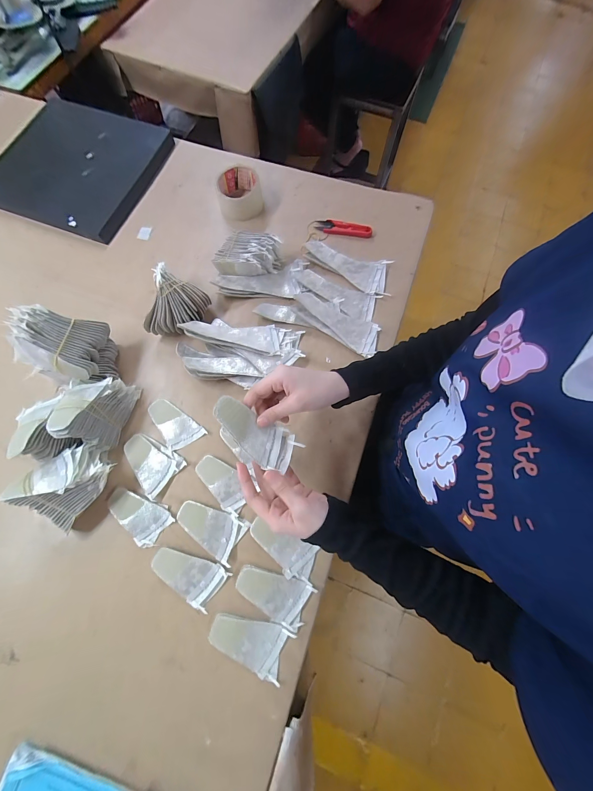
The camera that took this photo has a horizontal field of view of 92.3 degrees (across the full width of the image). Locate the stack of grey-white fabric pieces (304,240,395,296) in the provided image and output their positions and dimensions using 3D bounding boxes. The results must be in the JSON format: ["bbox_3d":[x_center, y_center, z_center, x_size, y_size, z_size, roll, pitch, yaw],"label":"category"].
[{"bbox_3d":[0.103,-0.257,0.551,0.177,0.011,0.072,32,76,9],"label":"stack of grey-white fabric pieces"}]

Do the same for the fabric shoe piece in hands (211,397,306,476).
[{"bbox_3d":[-0.050,0.049,0.342,0.111,0.006,0.058,34,55,-20],"label":"fabric shoe piece in hands"}]

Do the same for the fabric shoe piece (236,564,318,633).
[{"bbox_3d":[-0.033,0.272,0.391,0.101,0.004,0.055,22,75,6],"label":"fabric shoe piece"}]

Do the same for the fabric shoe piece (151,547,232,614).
[{"bbox_3d":[-0.153,0.248,0.400,0.100,0.012,0.058,31,76,8],"label":"fabric shoe piece"}]

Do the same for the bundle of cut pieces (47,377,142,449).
[{"bbox_3d":[-0.311,0.018,0.433,0.073,0.086,0.103,14,74,4],"label":"bundle of cut pieces"}]

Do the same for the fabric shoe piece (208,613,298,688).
[{"bbox_3d":[-0.061,0.322,0.379,0.104,0.010,0.061,24,75,7],"label":"fabric shoe piece"}]

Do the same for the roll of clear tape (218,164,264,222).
[{"bbox_3d":[-0.115,-0.419,0.582,0.086,0.050,0.091,0,74,0],"label":"roll of clear tape"}]

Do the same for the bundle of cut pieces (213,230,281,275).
[{"bbox_3d":[-0.090,-0.263,0.533,0.119,0.052,0.079,14,74,4],"label":"bundle of cut pieces"}]

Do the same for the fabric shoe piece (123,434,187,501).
[{"bbox_3d":[-0.230,0.102,0.444,0.095,0.009,0.066,38,77,10],"label":"fabric shoe piece"}]

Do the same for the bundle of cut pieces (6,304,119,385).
[{"bbox_3d":[-0.353,-0.070,0.445,0.108,0.117,0.093,-2,74,-1],"label":"bundle of cut pieces"}]

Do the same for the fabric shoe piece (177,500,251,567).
[{"bbox_3d":[-0.128,0.192,0.415,0.100,0.009,0.058,25,75,7],"label":"fabric shoe piece"}]

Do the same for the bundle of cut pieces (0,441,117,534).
[{"bbox_3d":[-0.321,0.124,0.407,0.083,0.071,0.105,43,78,11],"label":"bundle of cut pieces"}]

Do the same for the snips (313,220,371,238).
[{"bbox_3d":[0.096,-0.339,0.575,0.111,0.010,0.028,12,74,3],"label":"snips"}]

